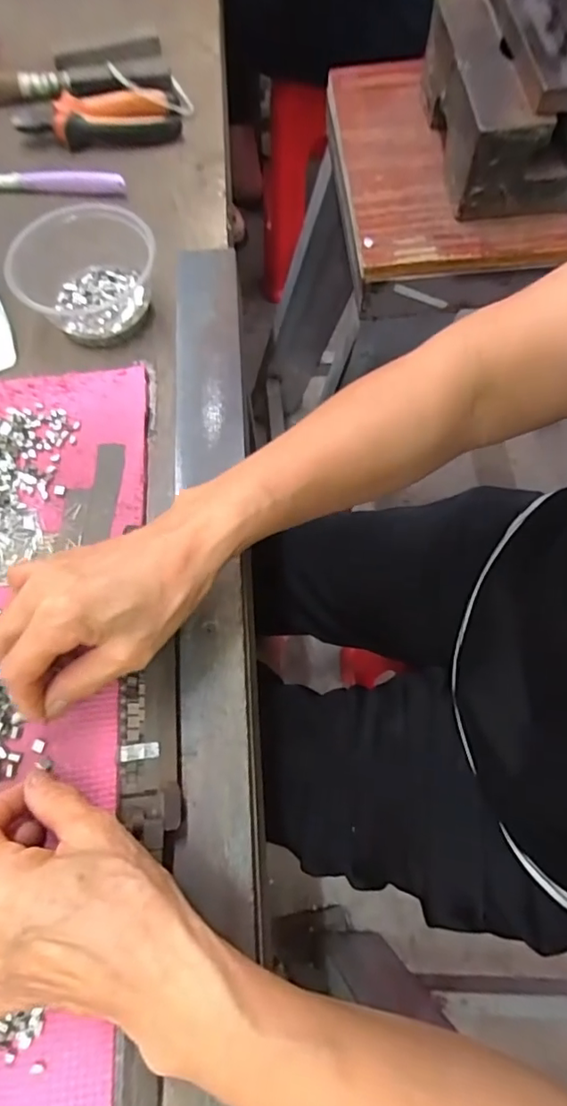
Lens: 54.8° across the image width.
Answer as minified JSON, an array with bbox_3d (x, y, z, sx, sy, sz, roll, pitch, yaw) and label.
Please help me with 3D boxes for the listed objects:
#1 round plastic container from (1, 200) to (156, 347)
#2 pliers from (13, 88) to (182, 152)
[{"bbox_3d":[-0.152,-0.214,0.422,0.109,0.056,0.098,-16,68,-4],"label":"round plastic container"},{"bbox_3d":[-0.173,-0.403,0.509,0.146,0.025,0.055,-2,68,2],"label":"pliers"}]

